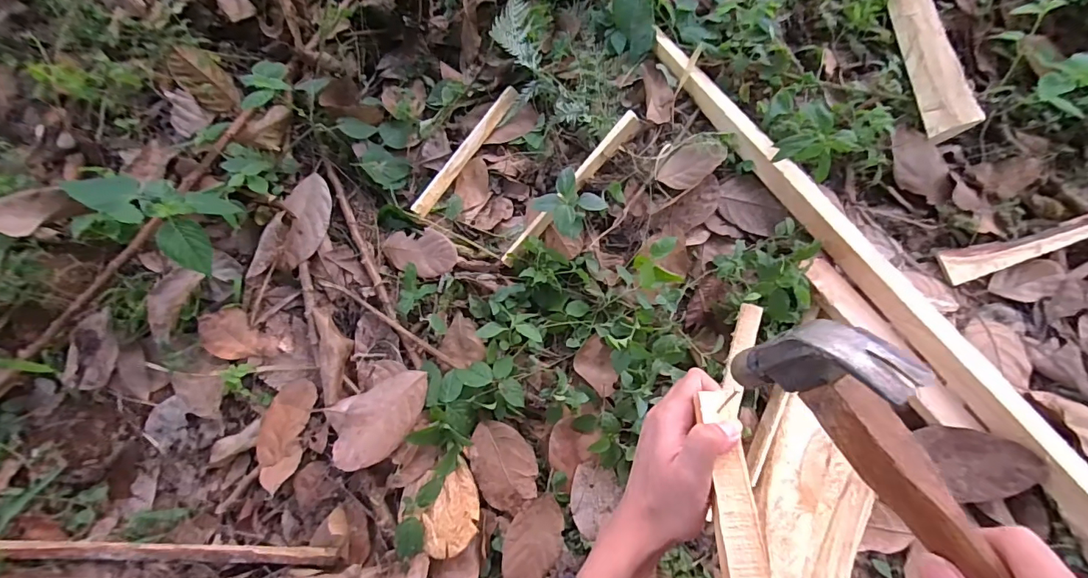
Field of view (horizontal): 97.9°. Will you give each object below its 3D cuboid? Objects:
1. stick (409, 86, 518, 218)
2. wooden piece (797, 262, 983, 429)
[{"bbox_3d":[-0.112,-0.201,0.676,0.027,0.013,0.231,33,77,15],"label":"stick"},{"bbox_3d":[0.406,0.063,0.564,0.043,0.019,0.245,-31,71,-6],"label":"wooden piece"}]

